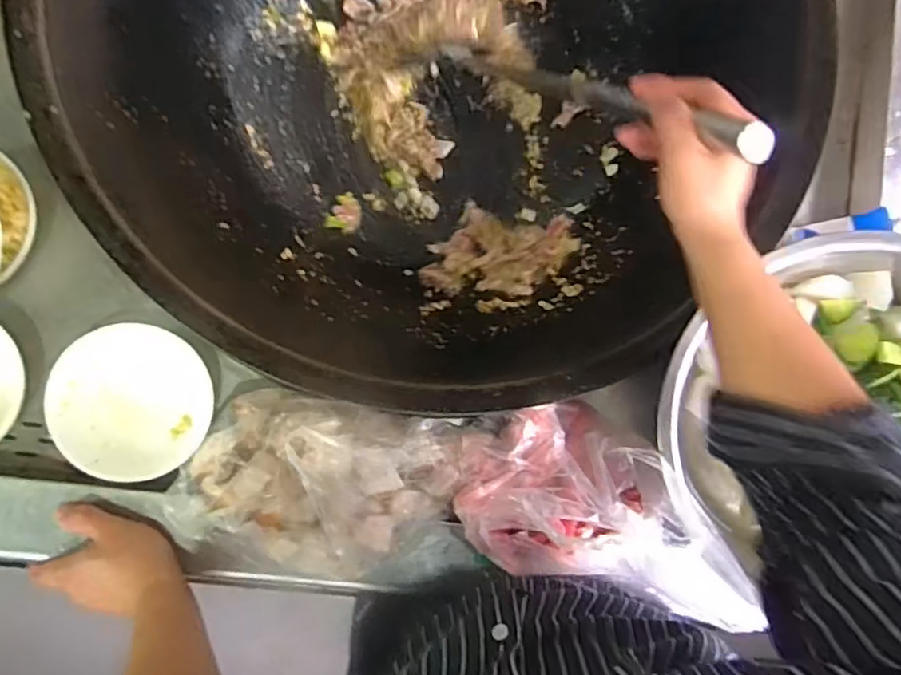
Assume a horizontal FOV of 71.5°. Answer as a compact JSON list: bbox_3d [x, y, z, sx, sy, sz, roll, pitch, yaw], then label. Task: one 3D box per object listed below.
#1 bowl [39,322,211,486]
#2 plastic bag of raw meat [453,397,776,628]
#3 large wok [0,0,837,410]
[{"bbox_3d":[-0.312,0.063,0.622,0.140,0.049,0.149,0,87,-8],"label":"bowl"},{"bbox_3d":[0.133,0.148,0.585,0.235,0.132,0.157,10,85,-7],"label":"plastic bag of raw meat"},{"bbox_3d":[-0.030,-0.347,0.754,0.732,0.277,0.778,0,87,-8],"label":"large wok"}]

